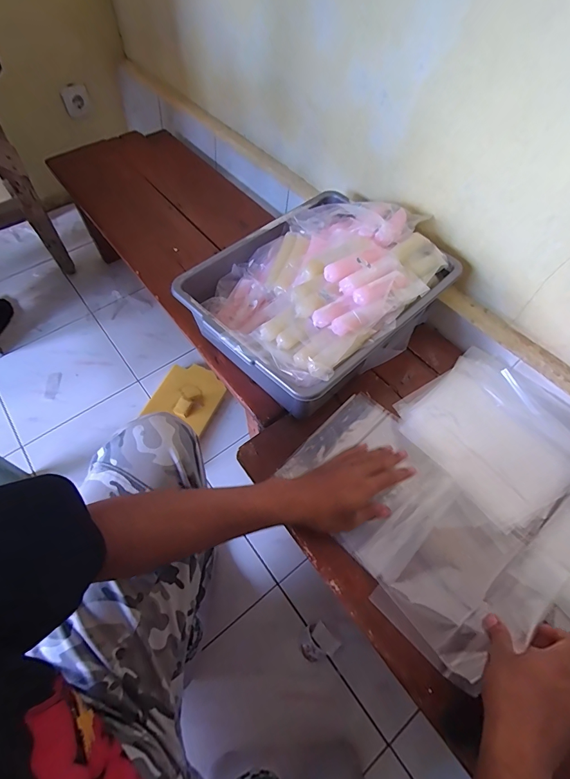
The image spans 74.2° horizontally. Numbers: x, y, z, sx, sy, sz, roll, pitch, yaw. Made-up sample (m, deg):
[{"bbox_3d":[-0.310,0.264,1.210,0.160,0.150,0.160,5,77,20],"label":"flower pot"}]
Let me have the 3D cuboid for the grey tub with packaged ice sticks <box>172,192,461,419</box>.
[{"bbox_3d":[0.056,-0.160,0.635,0.383,0.170,0.302,-39,68,-21],"label":"grey tub with packaged ice sticks"}]

